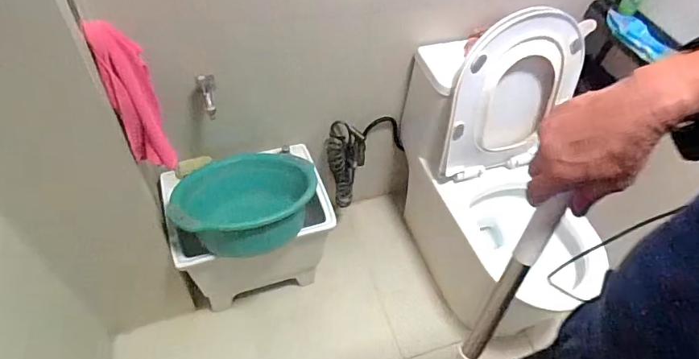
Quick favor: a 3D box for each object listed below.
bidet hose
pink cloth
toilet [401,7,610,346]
[{"bbox_3d":[0.043,-0.062,1.451,0.247,0.320,0.084,-23,57,-23],"label":"bidet hose"},{"bbox_3d":[-0.394,-0.143,0.840,0.080,0.309,0.051,-25,58,-24],"label":"pink cloth"},{"bbox_3d":[0.440,0.011,1.251,0.359,0.814,0.639,-20,56,-21],"label":"toilet"}]

